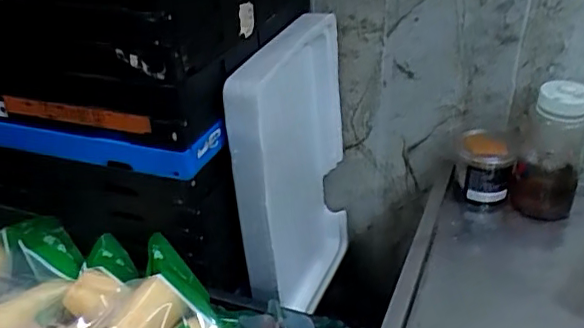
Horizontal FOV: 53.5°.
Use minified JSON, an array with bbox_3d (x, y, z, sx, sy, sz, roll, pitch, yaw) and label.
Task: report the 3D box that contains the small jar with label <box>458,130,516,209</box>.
[{"bbox_3d":[0.284,0.010,0.862,0.077,0.102,0.065,8,32,17],"label":"small jar with label"}]

